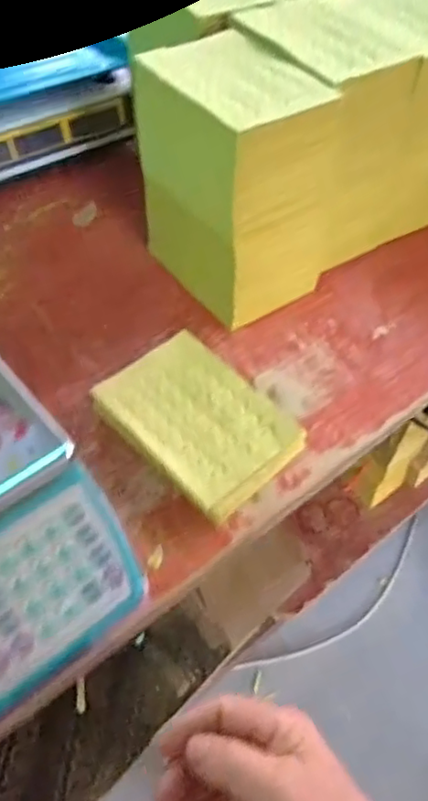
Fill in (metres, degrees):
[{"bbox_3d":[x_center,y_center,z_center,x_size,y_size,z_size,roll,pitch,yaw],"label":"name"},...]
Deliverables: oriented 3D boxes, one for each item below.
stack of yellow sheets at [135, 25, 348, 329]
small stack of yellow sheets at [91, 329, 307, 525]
[{"bbox_3d":[0.021,-0.222,0.609,0.125,0.201,0.184,-32,62,-27],"label":"stack of yellow sheets"},{"bbox_3d":[-0.012,0.015,0.547,0.124,0.021,0.165,-36,64,-28],"label":"small stack of yellow sheets"}]

